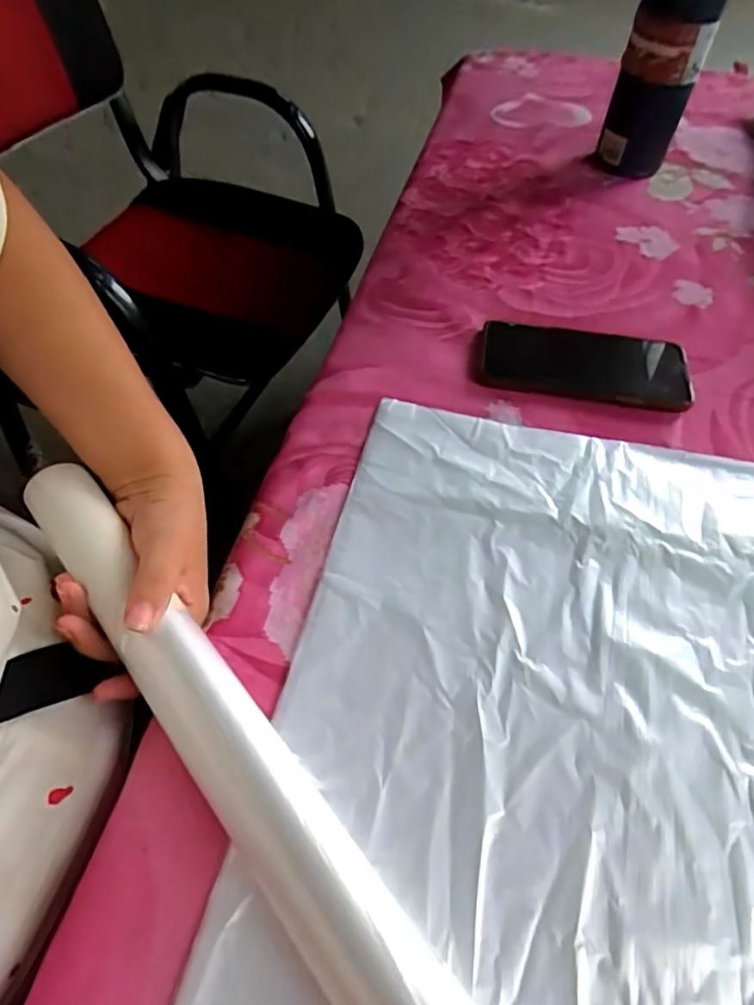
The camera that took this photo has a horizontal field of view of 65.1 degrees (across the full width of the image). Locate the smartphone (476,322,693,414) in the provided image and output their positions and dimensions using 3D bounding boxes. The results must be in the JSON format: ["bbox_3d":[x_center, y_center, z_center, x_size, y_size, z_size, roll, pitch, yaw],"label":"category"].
[{"bbox_3d":[0.170,-0.116,0.488,0.164,0.010,0.084,11,53,8],"label":"smartphone"}]

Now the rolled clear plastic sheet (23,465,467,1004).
[{"bbox_3d":[-0.061,0.118,0.264,0.038,0.024,0.392,-34,62,-23],"label":"rolled clear plastic sheet"}]

